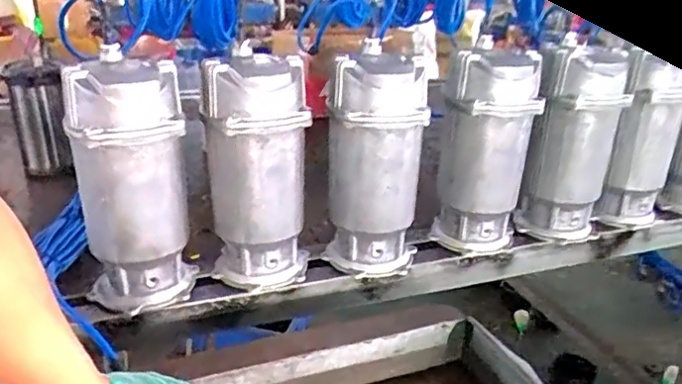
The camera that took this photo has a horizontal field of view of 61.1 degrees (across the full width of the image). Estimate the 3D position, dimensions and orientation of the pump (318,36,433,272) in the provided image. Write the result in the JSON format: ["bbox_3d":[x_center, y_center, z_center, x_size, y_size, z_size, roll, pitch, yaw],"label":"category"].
[{"bbox_3d":[0.043,-0.033,0.784,0.130,0.286,0.125,3,24,2],"label":"pump"}]

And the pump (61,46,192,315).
[{"bbox_3d":[-0.255,-0.006,0.707,0.134,0.292,0.116,-5,25,-16],"label":"pump"}]

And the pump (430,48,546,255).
[{"bbox_3d":[0.210,-0.060,0.843,0.123,0.287,0.109,7,24,12],"label":"pump"}]

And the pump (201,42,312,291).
[{"bbox_3d":[-0.111,-0.026,0.760,0.128,0.287,0.110,-3,24,-11],"label":"pump"}]

